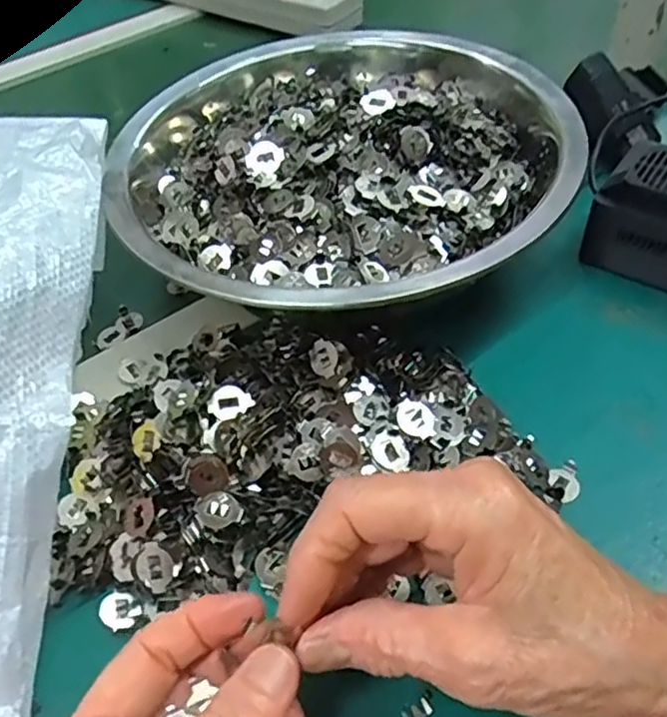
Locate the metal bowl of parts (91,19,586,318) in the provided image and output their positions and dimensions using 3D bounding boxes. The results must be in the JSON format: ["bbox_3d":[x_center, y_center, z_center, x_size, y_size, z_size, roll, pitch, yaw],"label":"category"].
[{"bbox_3d":[0.002,-0.110,0.388,0.249,0.069,0.256,0,47,0],"label":"metal bowl of parts"}]

